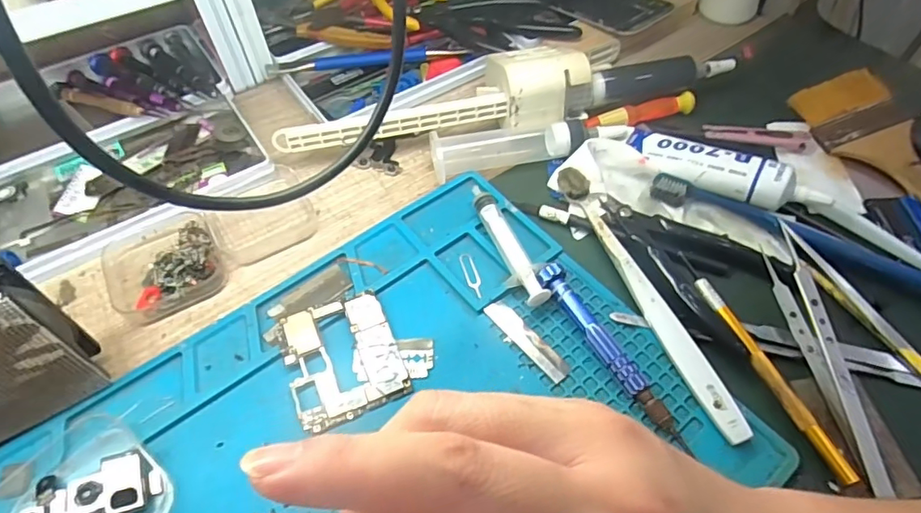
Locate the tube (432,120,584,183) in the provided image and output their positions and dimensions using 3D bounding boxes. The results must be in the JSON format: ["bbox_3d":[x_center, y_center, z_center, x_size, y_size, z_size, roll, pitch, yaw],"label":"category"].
[{"bbox_3d":[0.033,-0.076,0.358,0.105,0.022,0.027,-13,55,-8],"label":"tube"}]

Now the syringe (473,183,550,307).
[{"bbox_3d":[0.028,-0.008,0.316,0.020,0.016,0.090,-18,56,-12],"label":"syringe"}]

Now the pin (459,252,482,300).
[{"bbox_3d":[0.007,0.011,0.313,0.008,0.004,0.034,-15,56,-10],"label":"pin"}]

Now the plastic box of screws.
[{"bbox_3d":[-0.182,0.003,0.319,0.065,0.022,0.069,-24,58,-16],"label":"plastic box of screws"}]

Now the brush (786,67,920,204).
[{"bbox_3d":[0.296,-0.063,0.349,0.062,0.010,0.162,-22,62,6],"label":"brush"}]

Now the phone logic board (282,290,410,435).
[{"bbox_3d":[-0.063,0.053,0.279,0.057,0.006,0.066,-18,56,-11],"label":"phone logic board"}]

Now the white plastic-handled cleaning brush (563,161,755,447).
[{"bbox_3d":[0.104,0.016,0.297,0.017,0.017,0.181,-18,56,-12],"label":"white plastic-handled cleaning brush"}]

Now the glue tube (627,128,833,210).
[{"bbox_3d":[0.166,-0.056,0.337,0.121,0.030,0.033,34,61,22],"label":"glue tube"}]

